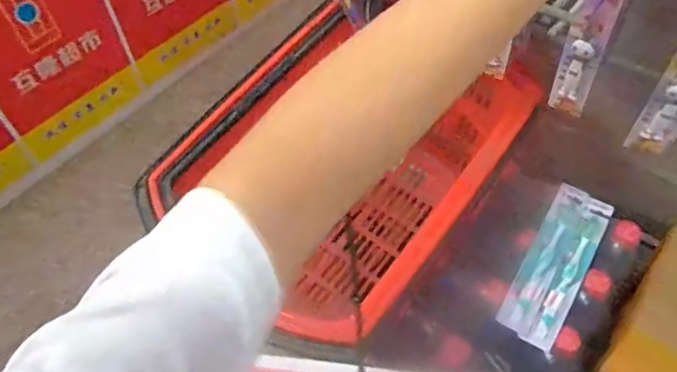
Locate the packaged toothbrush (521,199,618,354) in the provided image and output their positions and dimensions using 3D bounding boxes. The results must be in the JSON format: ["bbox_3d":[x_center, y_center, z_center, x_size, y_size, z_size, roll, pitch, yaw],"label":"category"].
[{"bbox_3d":[0.282,0.092,0.621,0.035,0.026,0.229,29,59,21],"label":"packaged toothbrush"}]

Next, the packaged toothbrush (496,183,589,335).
[{"bbox_3d":[0.255,0.076,0.633,0.035,0.021,0.229,27,58,20],"label":"packaged toothbrush"}]

